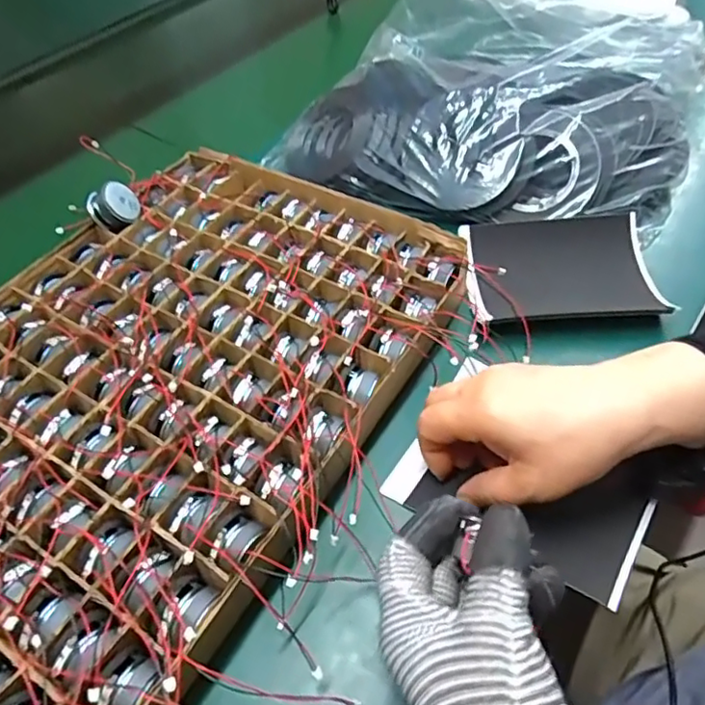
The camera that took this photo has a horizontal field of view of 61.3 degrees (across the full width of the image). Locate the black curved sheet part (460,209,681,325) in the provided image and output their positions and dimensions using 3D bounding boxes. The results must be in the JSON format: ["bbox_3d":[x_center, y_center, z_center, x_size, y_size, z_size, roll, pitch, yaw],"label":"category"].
[{"bbox_3d":[0.158,-0.068,0.454,0.144,0.033,0.110,-2,51,2],"label":"black curved sheet part"}]

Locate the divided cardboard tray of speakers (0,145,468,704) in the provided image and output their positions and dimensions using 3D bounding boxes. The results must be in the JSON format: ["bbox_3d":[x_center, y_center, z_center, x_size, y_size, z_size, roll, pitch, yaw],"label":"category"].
[{"bbox_3d":[-0.131,0.021,0.398,0.304,0.041,0.427,25,57,23],"label":"divided cardboard tray of speakers"}]

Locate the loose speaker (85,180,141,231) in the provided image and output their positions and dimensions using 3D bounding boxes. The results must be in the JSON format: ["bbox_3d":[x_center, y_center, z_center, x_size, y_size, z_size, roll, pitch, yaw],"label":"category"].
[{"bbox_3d":[-0.192,-0.119,0.482,0.023,0.035,0.035,-25,24,34],"label":"loose speaker"}]

